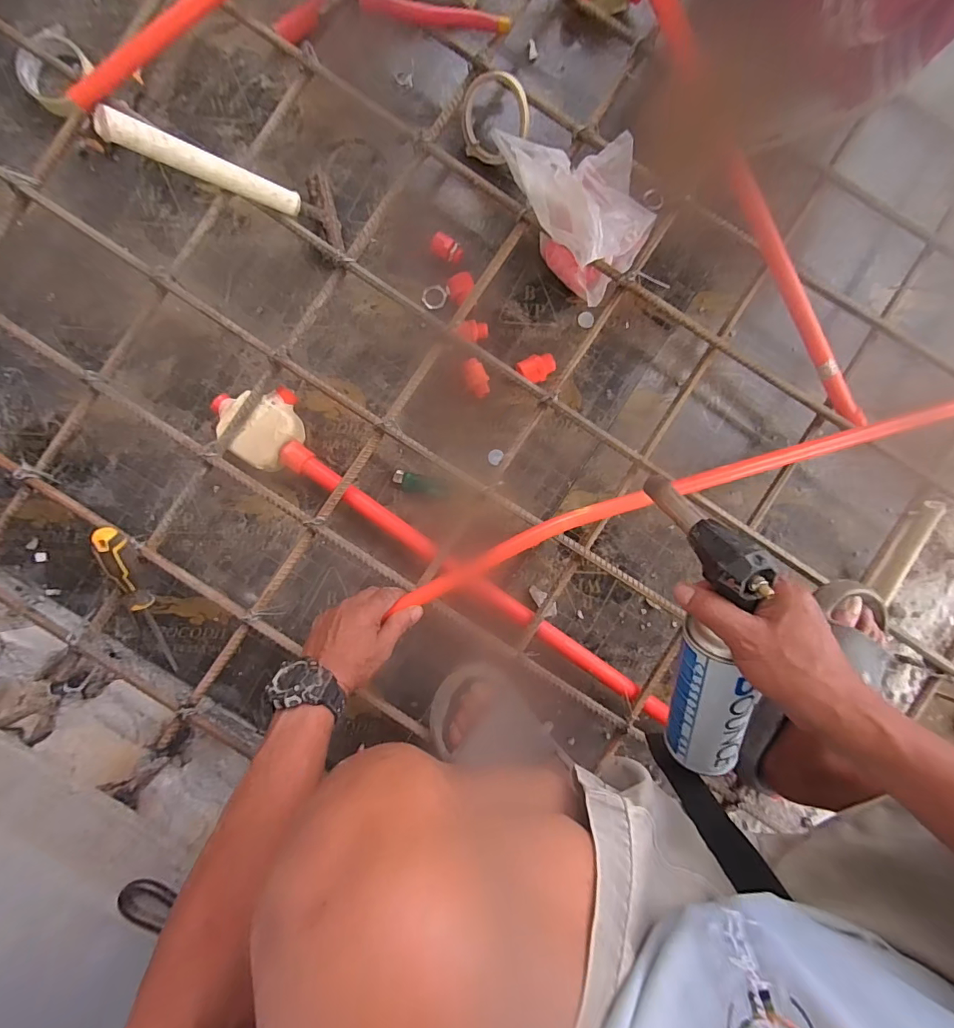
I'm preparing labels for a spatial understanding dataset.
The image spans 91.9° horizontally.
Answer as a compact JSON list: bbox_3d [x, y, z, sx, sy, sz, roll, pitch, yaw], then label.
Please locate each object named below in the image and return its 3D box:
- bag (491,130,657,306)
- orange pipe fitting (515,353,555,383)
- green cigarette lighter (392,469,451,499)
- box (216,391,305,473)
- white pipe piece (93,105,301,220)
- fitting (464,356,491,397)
[{"bbox_3d":[0.136,-0.391,0.576,0.142,0.126,0.219,-28,92,-2],"label":"bag"},{"bbox_3d":[0.080,-0.194,0.622,0.050,0.034,0.035,-30,92,-2],"label":"orange pipe fitting"},{"bbox_3d":[-0.076,-0.040,0.635,0.079,0.010,0.026,15,90,-2],"label":"green cigarette lighter"},{"bbox_3d":[-0.280,-0.111,0.598,0.098,0.056,0.089,31,89,-2],"label":"box"},{"bbox_3d":[-0.278,-0.363,0.486,0.019,0.195,0.024,-12,91,37],"label":"white pipe piece"},{"bbox_3d":[0.001,-0.186,0.635,0.029,0.027,0.052,-21,91,-2],"label":"fitting"}]

